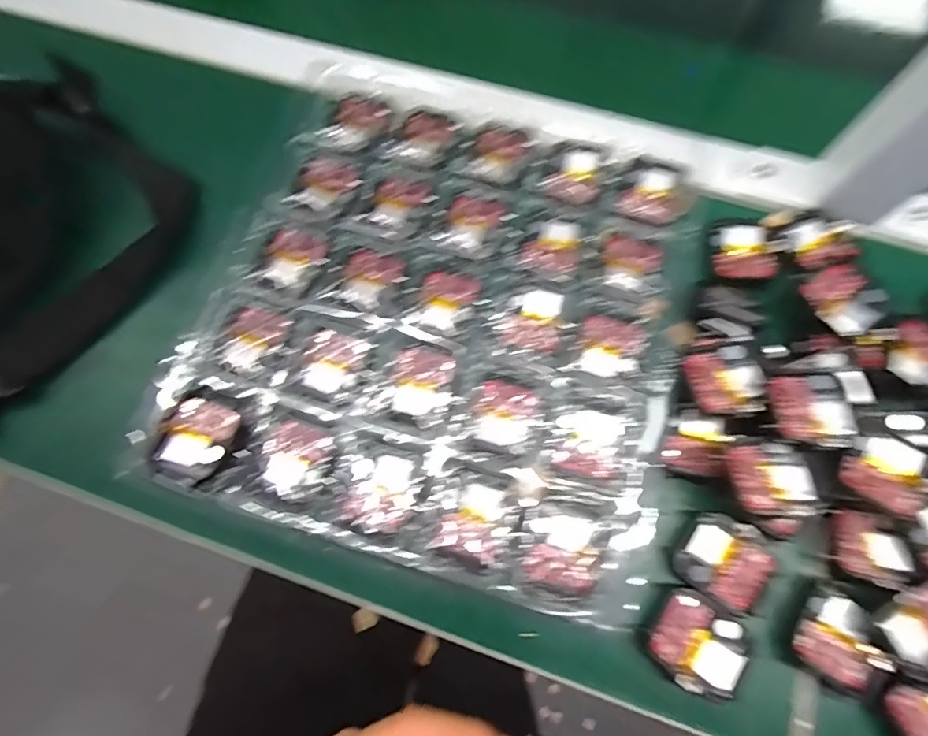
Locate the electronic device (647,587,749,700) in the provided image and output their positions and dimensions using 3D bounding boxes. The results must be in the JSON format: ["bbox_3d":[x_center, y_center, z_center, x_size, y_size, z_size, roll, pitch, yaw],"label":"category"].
[{"bbox_3d":[0.110,0.130,0.212,0.038,0.008,0.038,35,76,10],"label":"electronic device"}]

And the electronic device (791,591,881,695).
[{"bbox_3d":[0.176,0.128,0.212,0.035,0.008,0.037,38,76,11],"label":"electronic device"}]

